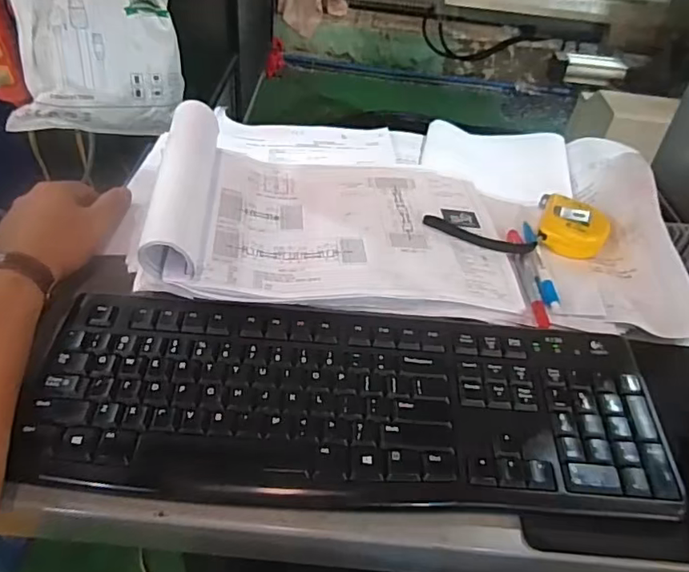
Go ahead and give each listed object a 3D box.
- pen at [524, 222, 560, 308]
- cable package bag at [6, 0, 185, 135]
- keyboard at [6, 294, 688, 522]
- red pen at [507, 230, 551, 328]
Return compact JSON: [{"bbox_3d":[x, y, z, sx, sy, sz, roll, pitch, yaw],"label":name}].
[{"bbox_3d":[0.179,-0.024,0.507,0.012,0.011,0.128,7,37,0],"label":"pen"},{"bbox_3d":[-0.308,-0.319,0.678,0.208,0.252,0.049,-8,20,-27],"label":"cable package bag"},{"bbox_3d":[0.005,0.079,0.390,0.432,0.025,0.144,5,43,-2],"label":"keyboard"},{"bbox_3d":[0.164,-0.010,0.496,0.017,0.011,0.131,7,43,-1],"label":"red pen"}]

